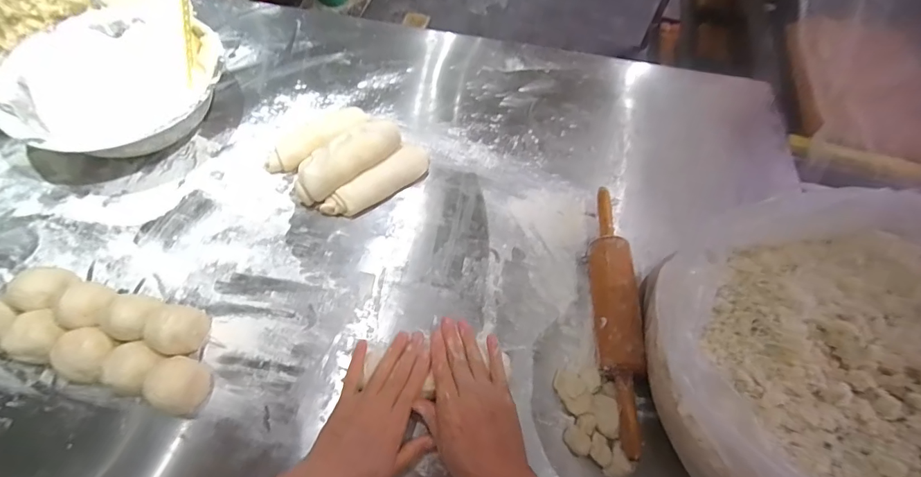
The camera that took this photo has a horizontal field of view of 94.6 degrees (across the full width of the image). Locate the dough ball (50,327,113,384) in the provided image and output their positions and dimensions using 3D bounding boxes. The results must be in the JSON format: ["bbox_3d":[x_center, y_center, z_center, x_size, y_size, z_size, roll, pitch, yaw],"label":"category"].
[{"bbox_3d":[-0.400,0.128,0.459,0.057,0.048,0.052,2,60,-3],"label":"dough ball"}]

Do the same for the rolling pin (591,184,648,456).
[{"bbox_3d":[0.186,0.083,0.523,0.048,0.053,0.322,4,60,-2],"label":"rolling pin"}]

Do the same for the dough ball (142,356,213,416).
[{"bbox_3d":[-0.298,0.155,0.449,0.049,0.043,0.052,2,60,-3],"label":"dough ball"}]

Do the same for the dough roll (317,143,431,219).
[{"bbox_3d":[-0.113,-0.078,0.597,0.165,0.039,0.036,-36,69,-21],"label":"dough roll"}]

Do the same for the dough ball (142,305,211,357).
[{"bbox_3d":[-0.312,0.101,0.474,0.041,0.054,0.056,19,61,7],"label":"dough ball"}]

